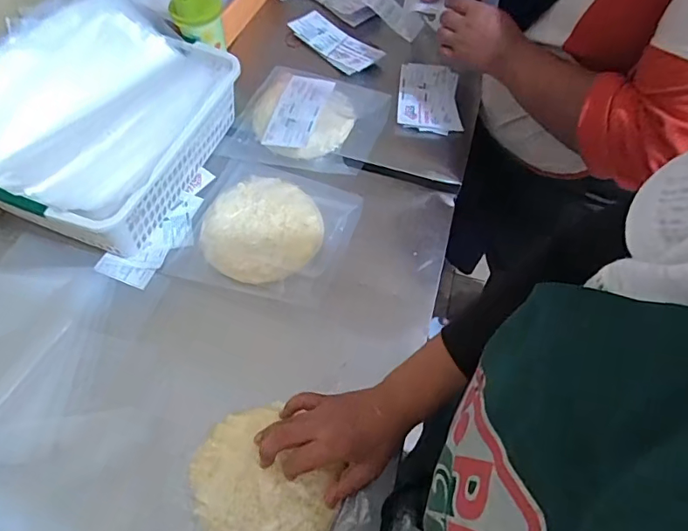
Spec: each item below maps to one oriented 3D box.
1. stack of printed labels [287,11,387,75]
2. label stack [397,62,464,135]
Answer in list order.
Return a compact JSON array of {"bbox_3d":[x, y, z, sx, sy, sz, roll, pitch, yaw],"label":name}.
[{"bbox_3d":[-0.016,-0.378,0.831,0.074,0.018,0.171,-38,67,-21],"label":"stack of printed labels"},{"bbox_3d":[0.135,-0.267,0.777,0.094,0.015,0.148,7,59,2],"label":"label stack"}]

